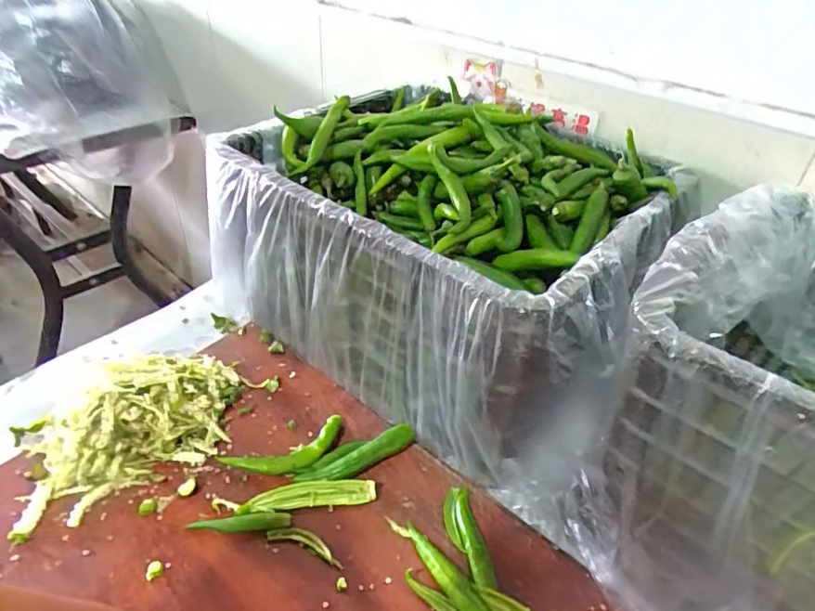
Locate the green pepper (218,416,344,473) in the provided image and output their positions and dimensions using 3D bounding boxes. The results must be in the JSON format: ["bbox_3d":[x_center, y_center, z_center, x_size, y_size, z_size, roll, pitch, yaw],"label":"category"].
[{"bbox_3d":[-0.130,0.161,0.579,0.133,0.020,0.047,-15,42,-22],"label":"green pepper"}]

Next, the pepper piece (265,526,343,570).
[{"bbox_3d":[-0.097,0.229,0.511,0.078,0.008,0.019,14,39,13],"label":"pepper piece"}]

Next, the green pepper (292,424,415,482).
[{"bbox_3d":[-0.052,0.166,0.575,0.134,0.029,0.025,-17,42,-24],"label":"green pepper"}]

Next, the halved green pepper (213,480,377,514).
[{"bbox_3d":[-0.115,0.196,0.545,0.160,0.015,0.024,-3,38,-9],"label":"halved green pepper"}]

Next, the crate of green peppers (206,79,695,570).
[{"bbox_3d":[0.062,-0.056,0.660,0.487,0.281,0.365,27,44,28],"label":"crate of green peppers"}]

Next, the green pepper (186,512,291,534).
[{"bbox_3d":[-0.165,0.214,0.520,0.097,0.010,0.016,-3,38,-8],"label":"green pepper"}]

